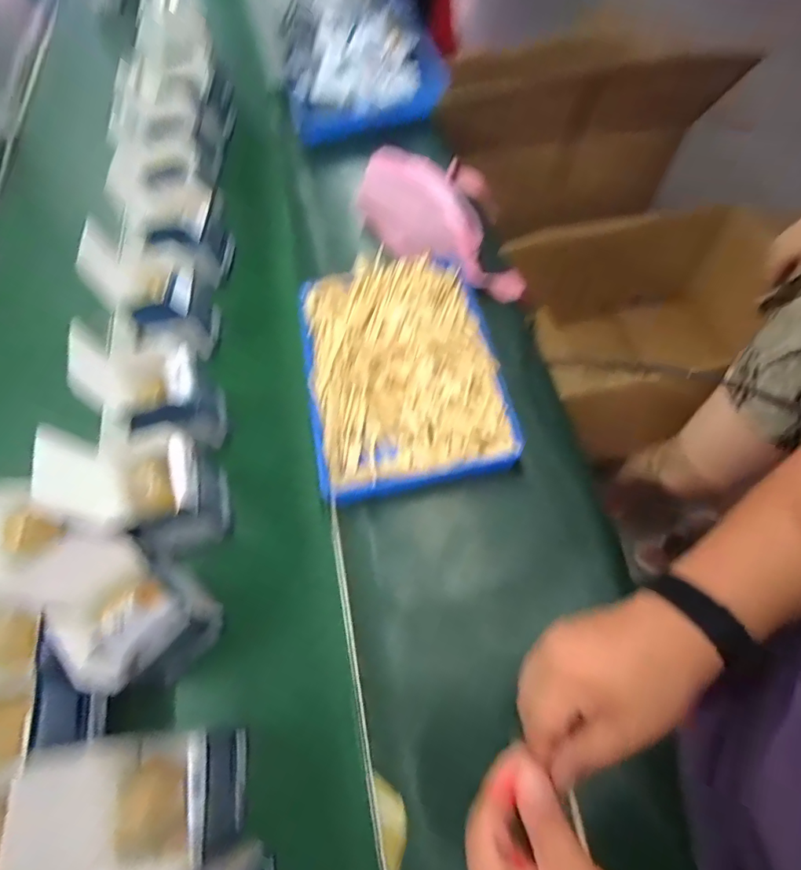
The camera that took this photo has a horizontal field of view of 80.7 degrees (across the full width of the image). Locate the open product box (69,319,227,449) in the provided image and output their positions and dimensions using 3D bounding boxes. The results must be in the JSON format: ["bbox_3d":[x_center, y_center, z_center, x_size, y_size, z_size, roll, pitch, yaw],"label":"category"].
[{"bbox_3d":[-0.284,-0.052,0.559,0.098,0.147,0.099,-12,61,-3],"label":"open product box"}]

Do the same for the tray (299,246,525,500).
[{"bbox_3d":[-0.004,-0.096,0.607,0.236,0.058,0.323,-9,61,-1],"label":"tray"}]

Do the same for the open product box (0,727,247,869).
[{"bbox_3d":[-0.204,0.295,0.371,0.122,0.141,0.100,-6,61,0],"label":"open product box"}]

